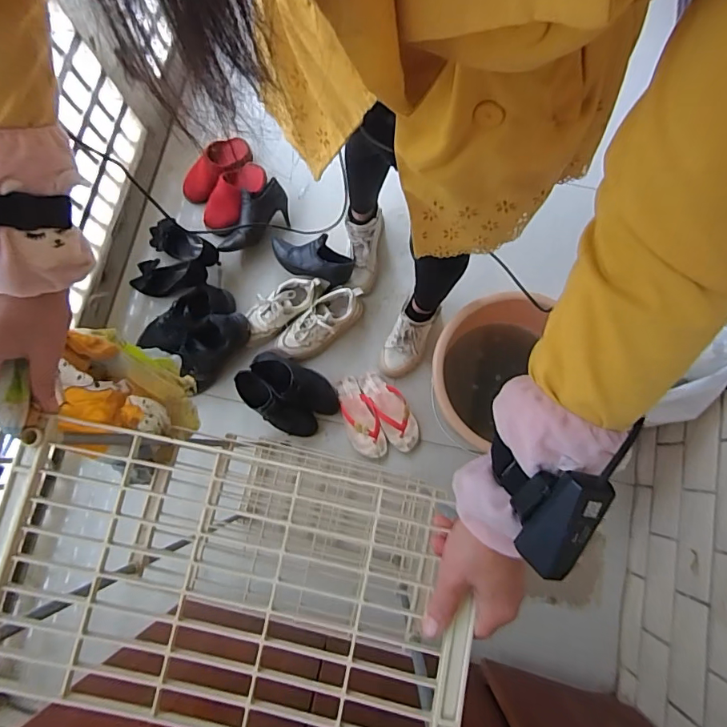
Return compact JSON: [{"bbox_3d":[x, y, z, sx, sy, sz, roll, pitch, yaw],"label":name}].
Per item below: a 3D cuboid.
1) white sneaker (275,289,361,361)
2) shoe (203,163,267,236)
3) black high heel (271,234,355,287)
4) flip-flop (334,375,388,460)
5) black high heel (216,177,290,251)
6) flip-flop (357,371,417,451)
[{"bbox_3d":[-0.114,-0.109,1.238,0.113,0.094,0.260,43,83,9],"label":"white sneaker"},{"bbox_3d":[-0.374,-0.481,1.317,0.118,0.059,0.246,23,80,6],"label":"shoe"},{"bbox_3d":[-0.146,-0.295,1.245,0.238,0.071,0.109,16,80,4],"label":"black high heel"},{"bbox_3d":[-0.012,0.141,1.208,0.085,0.041,0.231,-26,79,-4],"label":"flip-flop"},{"bbox_3d":[-0.318,-0.411,1.293,0.240,0.082,0.121,-34,80,-5],"label":"black high heel"},{"bbox_3d":[0.069,0.122,1.211,0.089,0.038,0.227,-35,80,-5],"label":"flip-flop"}]

